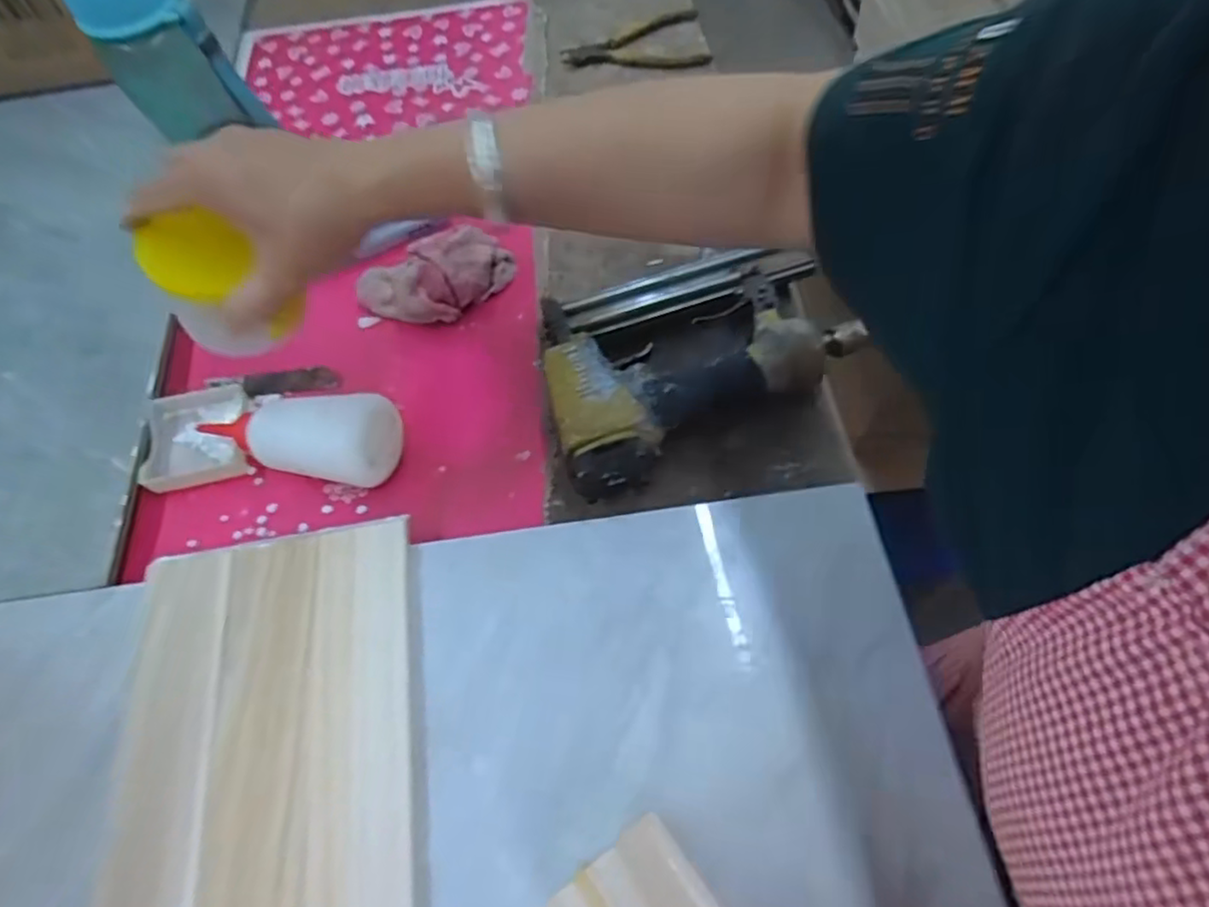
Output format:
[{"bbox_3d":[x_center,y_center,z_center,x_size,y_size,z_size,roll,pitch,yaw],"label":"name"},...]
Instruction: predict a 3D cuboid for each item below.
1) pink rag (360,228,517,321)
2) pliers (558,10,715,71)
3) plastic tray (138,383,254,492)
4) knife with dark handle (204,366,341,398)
[{"bbox_3d":[-0.140,-0.144,0.557,0.134,0.054,0.063,-13,60,-4],"label":"pink rag"},{"bbox_3d":[0.032,-0.436,0.721,0.151,0.009,0.094,-8,60,-1],"label":"pliers"},{"bbox_3d":[-0.313,-0.014,0.522,0.072,0.020,0.078,-13,60,-3],"label":"plastic tray"},{"bbox_3d":[-0.265,-0.058,0.542,0.104,0.014,0.015,-4,60,2],"label":"knife with dark handle"}]

